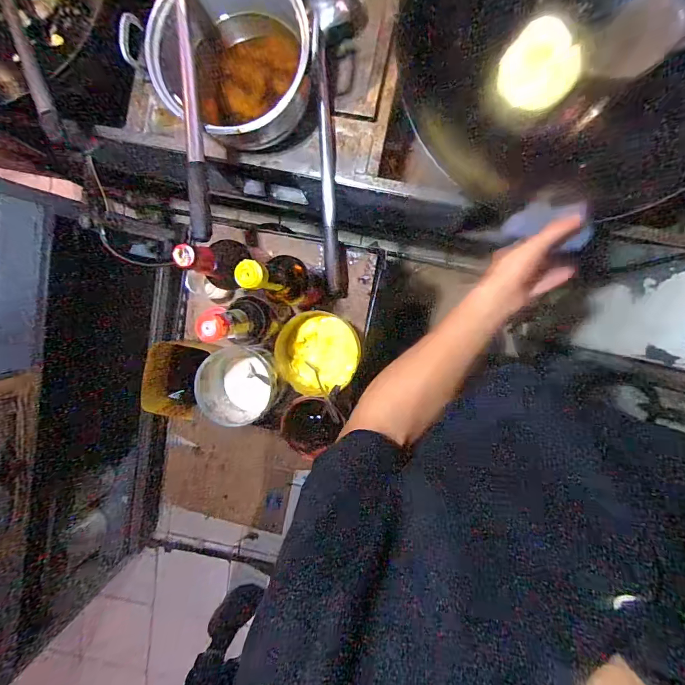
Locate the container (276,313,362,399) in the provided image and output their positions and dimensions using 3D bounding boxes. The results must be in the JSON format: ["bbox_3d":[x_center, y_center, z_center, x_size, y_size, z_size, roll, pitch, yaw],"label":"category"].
[{"bbox_3d":[-0.040,0.016,0.675,0.130,0.097,0.134,1,96,7],"label":"container"}]

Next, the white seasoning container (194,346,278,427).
[{"bbox_3d":[-0.158,0.069,0.651,0.120,0.119,0.113,1,96,7],"label":"white seasoning container"}]

